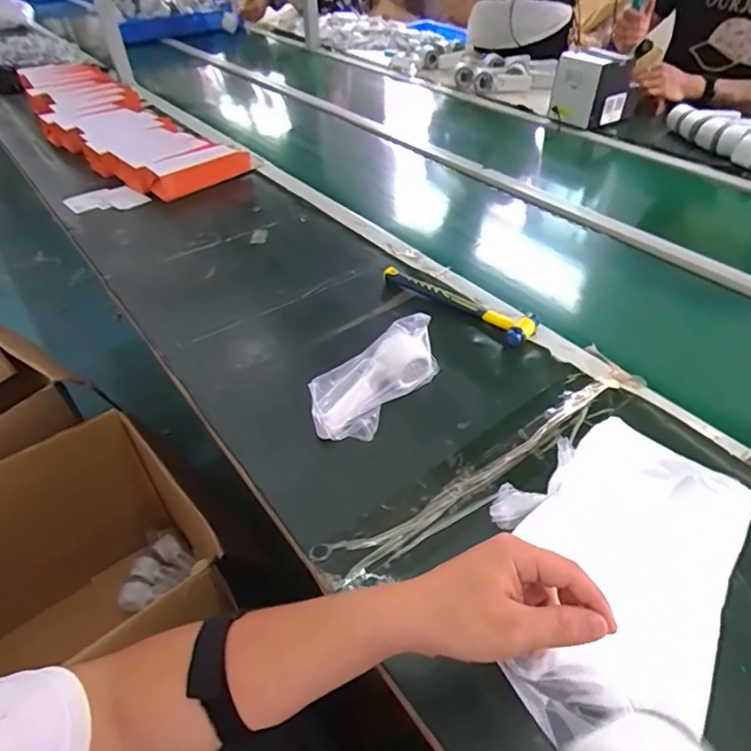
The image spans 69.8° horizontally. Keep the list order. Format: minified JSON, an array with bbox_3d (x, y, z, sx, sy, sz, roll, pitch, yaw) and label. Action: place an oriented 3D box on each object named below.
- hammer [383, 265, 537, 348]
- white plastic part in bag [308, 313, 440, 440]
[{"bbox_3d":[0.114,-0.107,0.774,0.243,0.023,0.059,31,52,31],"label":"hammer"},{"bbox_3d":[-0.003,0.004,0.623,0.069,0.086,0.172,27,50,28],"label":"white plastic part in bag"}]

